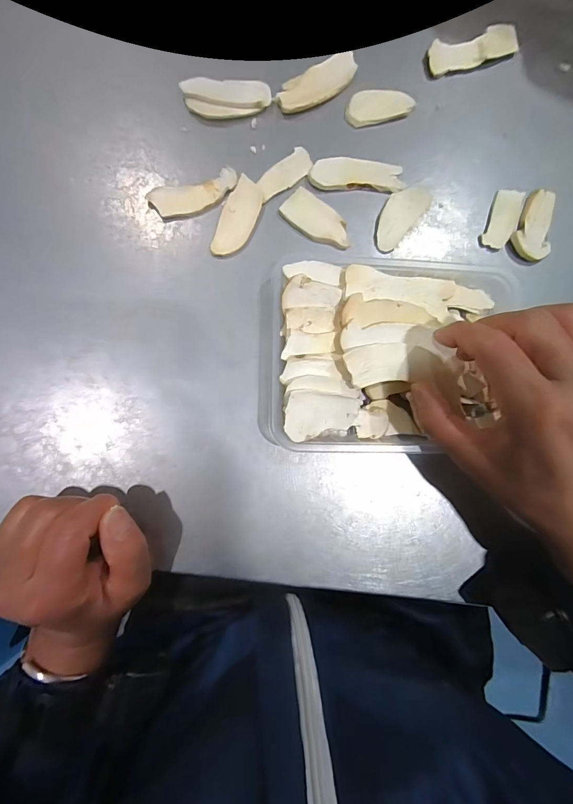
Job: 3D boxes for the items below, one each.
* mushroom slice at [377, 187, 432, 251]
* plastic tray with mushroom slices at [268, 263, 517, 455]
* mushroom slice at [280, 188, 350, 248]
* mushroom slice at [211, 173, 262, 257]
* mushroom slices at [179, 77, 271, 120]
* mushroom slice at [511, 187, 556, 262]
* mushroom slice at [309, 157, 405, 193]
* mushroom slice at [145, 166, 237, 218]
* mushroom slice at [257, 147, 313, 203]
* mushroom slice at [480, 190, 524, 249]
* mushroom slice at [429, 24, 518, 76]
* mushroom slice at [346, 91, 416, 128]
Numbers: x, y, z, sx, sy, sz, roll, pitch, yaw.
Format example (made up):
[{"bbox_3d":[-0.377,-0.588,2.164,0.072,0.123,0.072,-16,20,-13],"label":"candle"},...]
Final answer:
[{"bbox_3d":[0.087,-0.143,0.271,0.025,0.004,0.058,40,84,-2],"label":"mushroom slice"},{"bbox_3d":[0.078,-0.034,0.249,0.173,0.030,0.137,1,87,-6],"label":"plastic tray with mushroom slices"},{"bbox_3d":[0.024,-0.134,0.262,0.054,0.004,0.027,40,84,-2],"label":"mushroom slice"},{"bbox_3d":[-0.035,-0.133,0.257,0.024,0.004,0.058,21,85,-4],"label":"mushroom slice"},{"bbox_3d":[-0.044,-0.225,0.262,0.062,0.006,0.026,-6,88,-6],"label":"mushroom slices"},{"bbox_3d":[0.198,-0.139,0.280,0.030,0.005,0.058,22,85,-4],"label":"mushroom slice"},{"bbox_3d":[0.054,-0.171,0.268,0.070,0.004,0.021,1,87,-6],"label":"mushroom slice"},{"bbox_3d":[-0.066,-0.150,0.256,0.063,0.005,0.023,-20,89,-6],"label":"mushroom slice"},{"bbox_3d":[-0.002,-0.168,0.262,0.048,0.004,0.018,-43,92,-6],"label":"mushroom slice"},{"bbox_3d":[0.171,-0.144,0.279,0.020,0.004,0.049,22,85,-4],"label":"mushroom slice"},{"bbox_3d":[0.150,-0.281,0.283,0.079,0.008,0.022,-19,89,-6],"label":"mushroom slice"},{"bbox_3d":[0.072,-0.228,0.274,0.053,0.006,0.023,-15,88,-6],"label":"mushroom slice"}]

